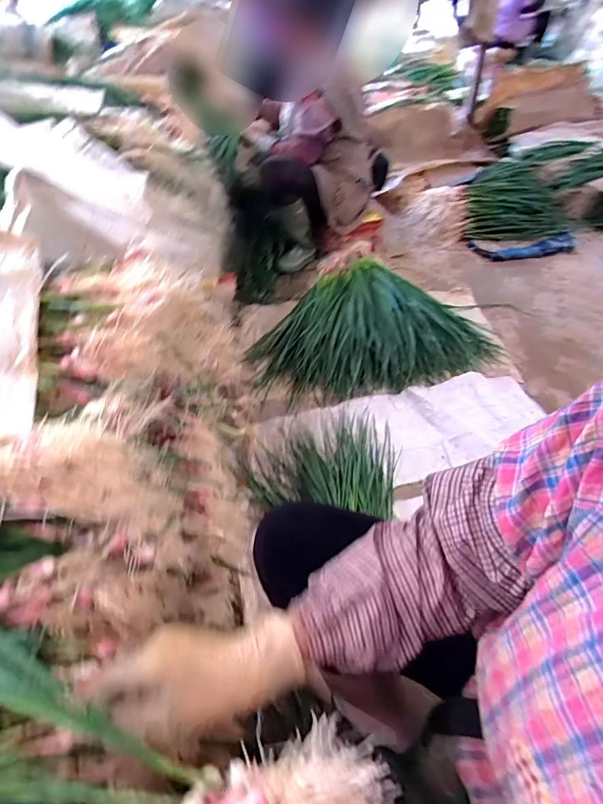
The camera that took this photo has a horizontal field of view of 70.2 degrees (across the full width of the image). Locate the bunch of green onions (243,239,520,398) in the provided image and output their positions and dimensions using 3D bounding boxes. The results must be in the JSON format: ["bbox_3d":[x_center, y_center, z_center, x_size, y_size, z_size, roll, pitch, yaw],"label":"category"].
[{"bbox_3d":[0.227,-0.305,1.414,0.787,0.156,0.628,-4,45,0],"label":"bunch of green onions"}]

